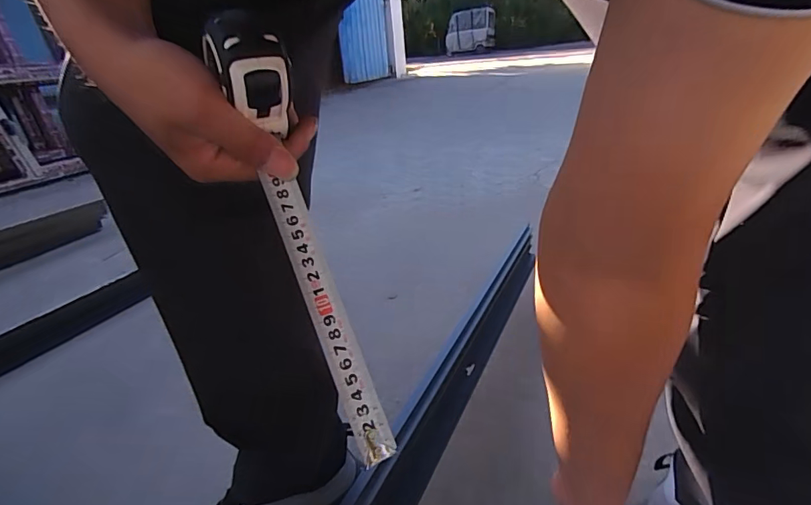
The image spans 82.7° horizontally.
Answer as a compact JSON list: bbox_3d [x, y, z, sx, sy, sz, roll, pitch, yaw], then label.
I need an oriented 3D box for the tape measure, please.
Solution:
[{"bbox_3d":[-0.065,-0.007,0.288,0.040,0.273,0.044,-18,3,-28],"label":"tape measure"}]

